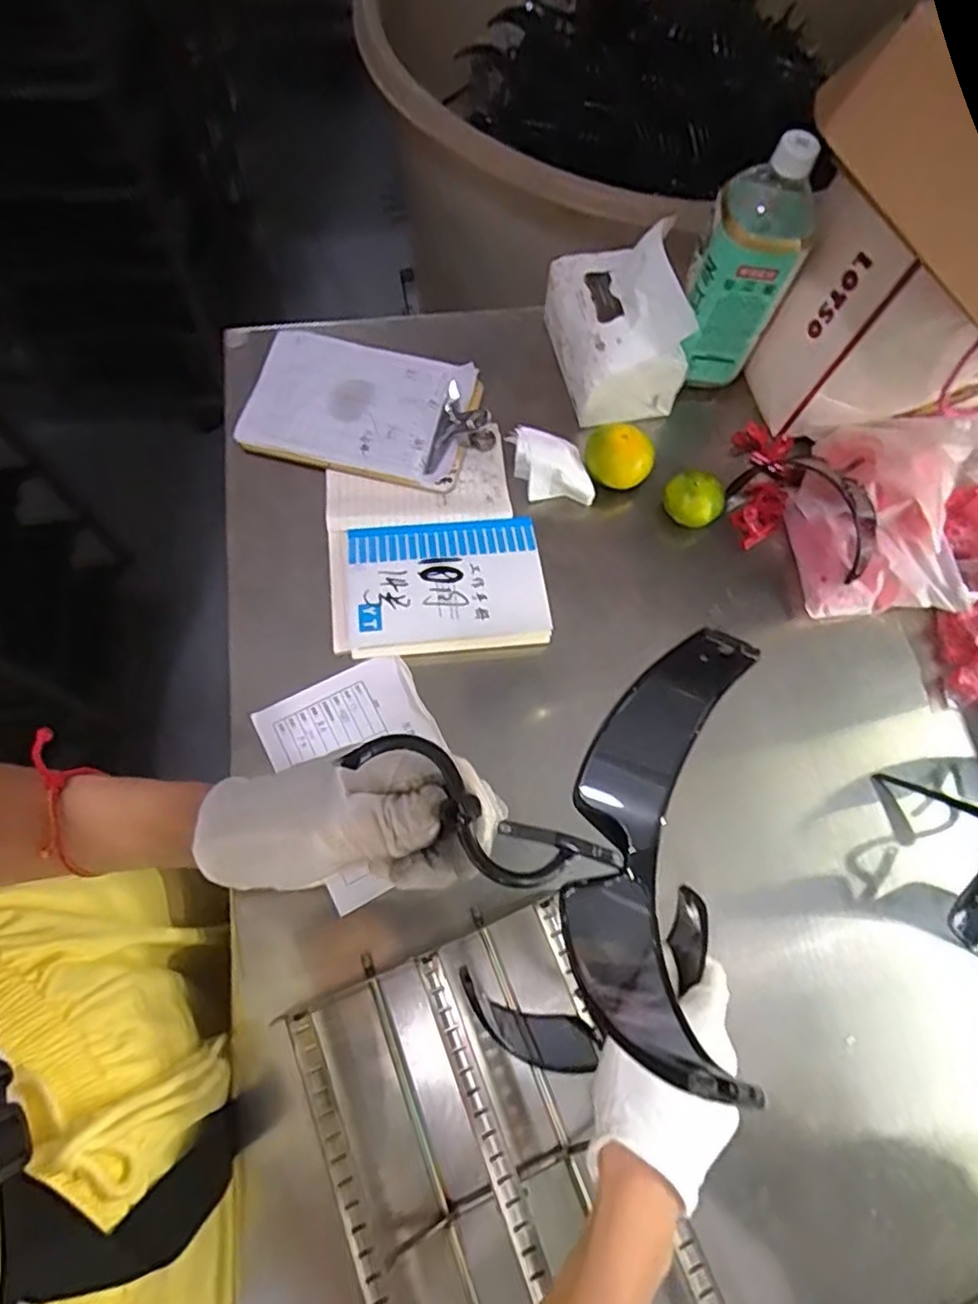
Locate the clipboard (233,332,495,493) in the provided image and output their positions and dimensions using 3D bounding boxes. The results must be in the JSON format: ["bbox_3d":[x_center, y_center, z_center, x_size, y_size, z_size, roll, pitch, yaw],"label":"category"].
[{"bbox_3d":[-0.118,-0.244,0.647,0.233,0.022,0.154,10,69,1],"label":"clipboard"}]

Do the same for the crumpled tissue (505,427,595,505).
[{"bbox_3d":[0.060,-0.176,0.623,0.082,0.045,0.049,6,69,-1],"label":"crumpled tissue"}]

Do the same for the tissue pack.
[{"bbox_3d":[0.121,-0.323,0.630,0.098,0.131,0.143,-11,70,-7],"label":"tissue pack"}]

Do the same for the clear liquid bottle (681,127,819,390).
[{"bbox_3d":[0.224,-0.336,0.596,0.085,0.202,0.079,26,70,7],"label":"clear liquid bottle"}]

